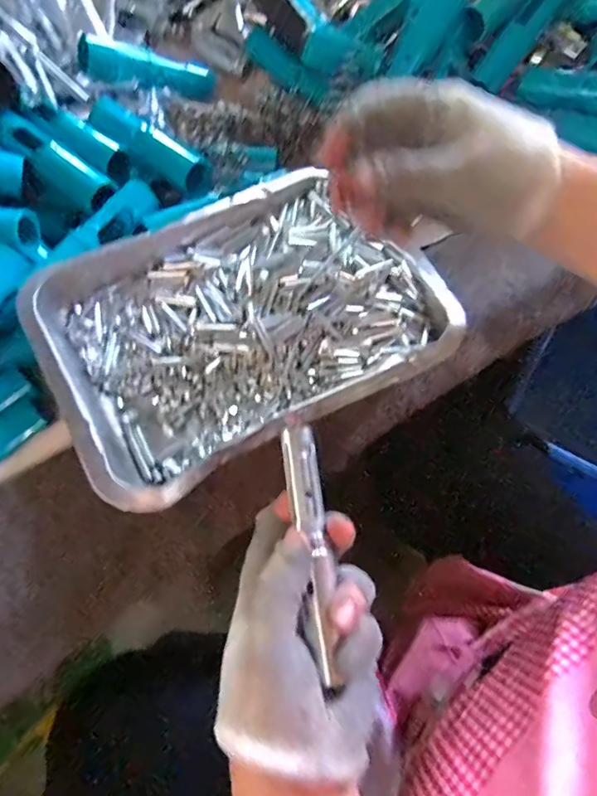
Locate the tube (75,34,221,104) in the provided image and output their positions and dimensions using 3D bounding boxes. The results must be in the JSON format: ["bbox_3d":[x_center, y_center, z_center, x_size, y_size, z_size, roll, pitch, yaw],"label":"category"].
[{"bbox_3d":[-0.133,-0.294,0.450,0.116,0.023,0.031,-1,63,-26],"label":"tube"}]

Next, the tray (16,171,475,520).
[{"bbox_3d":[-0.041,-0.055,0.338,0.248,0.028,0.184,-28,68,-13],"label":"tray"}]

